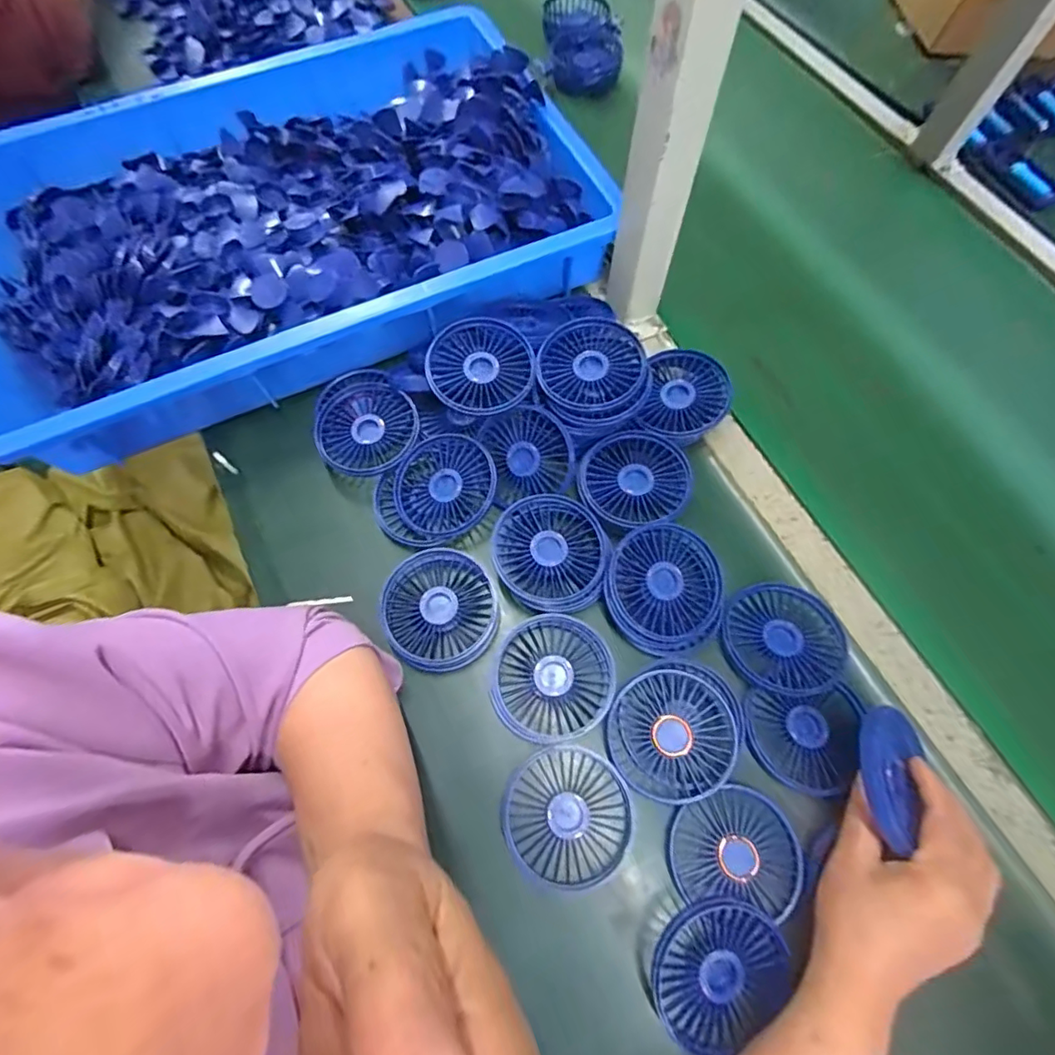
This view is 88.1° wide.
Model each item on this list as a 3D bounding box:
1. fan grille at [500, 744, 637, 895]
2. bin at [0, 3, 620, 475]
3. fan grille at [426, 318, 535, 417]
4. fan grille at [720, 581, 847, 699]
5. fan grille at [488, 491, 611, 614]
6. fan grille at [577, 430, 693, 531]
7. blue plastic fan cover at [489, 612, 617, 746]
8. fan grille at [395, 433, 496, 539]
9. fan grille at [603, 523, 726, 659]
[{"bbox_3d":[0.028,0.201,0.380,0.087,0.015,0.087,1,67,-1],"label":"fan grille"},{"bbox_3d":[-0.240,-0.305,0.535,0.558,0.096,0.375,-24,70,-11],"label":"bin"},{"bbox_3d":[-0.039,-0.134,0.453,0.084,0.017,0.082,1,67,-1],"label":"fan grille"},{"bbox_3d":[0.196,0.082,0.418,0.086,0.013,0.087,1,67,-1],"label":"fan grille"},{"bbox_3d":[0.019,0.022,0.437,0.085,0.024,0.095,-22,70,-10],"label":"fan grille"},{"bbox_3d":[0.088,-0.040,0.451,0.087,0.011,0.087,-1,67,-2],"label":"fan grille"},{"bbox_3d":[0.018,0.112,0.410,0.089,0.020,0.086,-24,70,-11],"label":"blue plastic fan cover"},{"bbox_3d":[-0.070,-0.037,0.458,0.084,0.018,0.089,1,67,-1],"label":"fan grille"},{"bbox_3d":[0.105,0.045,0.420,0.088,0.019,0.093,1,67,-1],"label":"fan grille"}]

